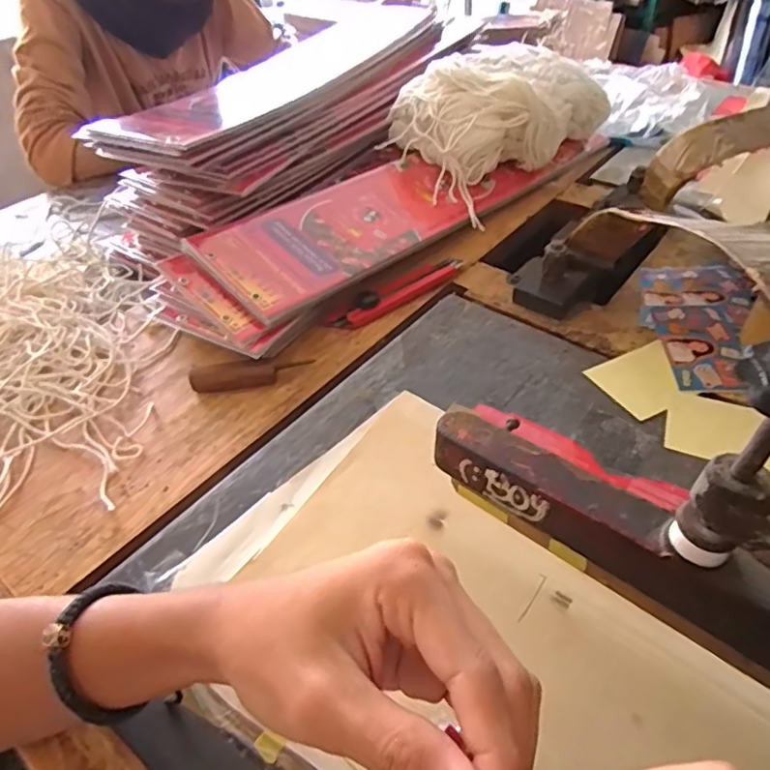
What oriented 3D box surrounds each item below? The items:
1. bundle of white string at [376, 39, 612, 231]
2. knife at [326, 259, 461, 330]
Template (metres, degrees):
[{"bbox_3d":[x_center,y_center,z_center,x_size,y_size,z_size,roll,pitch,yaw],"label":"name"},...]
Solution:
[{"bbox_3d":[0.129,-0.294,0.632,0.124,0.090,0.249,32,54,31],"label":"bundle of white string"},{"bbox_3d":[0.013,-0.090,0.518,0.143,0.018,0.026,-31,50,-26],"label":"knife"}]

